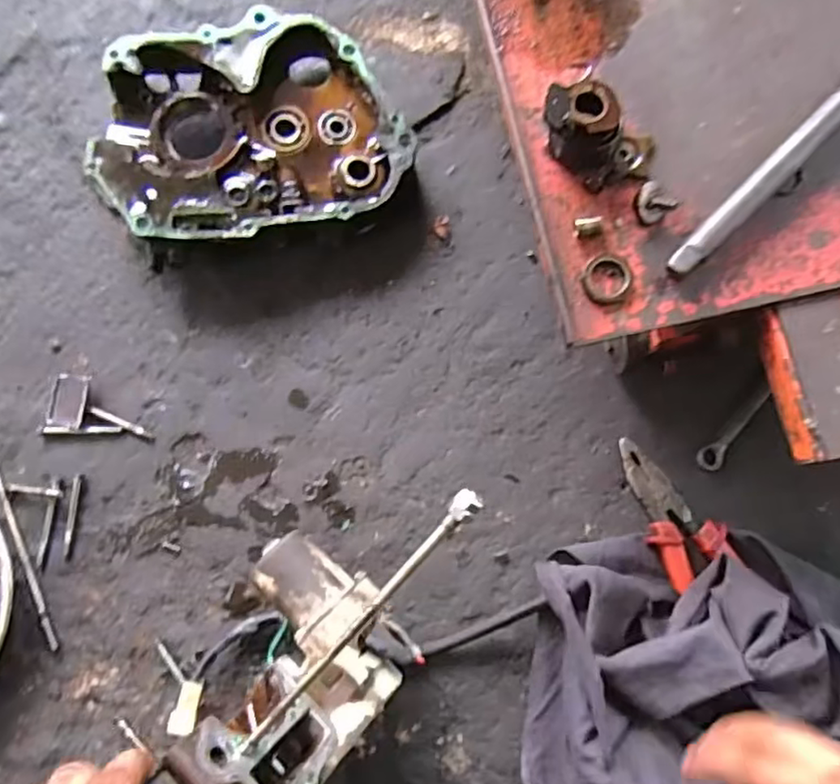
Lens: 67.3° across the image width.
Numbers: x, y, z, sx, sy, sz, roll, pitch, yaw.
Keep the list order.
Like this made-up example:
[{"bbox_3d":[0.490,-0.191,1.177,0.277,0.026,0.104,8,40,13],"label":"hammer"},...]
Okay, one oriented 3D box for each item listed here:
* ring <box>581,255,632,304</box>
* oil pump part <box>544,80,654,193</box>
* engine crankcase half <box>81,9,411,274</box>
[{"bbox_3d":[0.102,-0.061,0.343,0.025,0.007,0.028,40,86,8],"label":"ring"},{"bbox_3d":[0.095,-0.136,0.339,0.062,0.034,0.040,23,84,6],"label":"oil pump part"},{"bbox_3d":[-0.137,-0.207,0.517,0.243,0.065,0.177,-11,81,1],"label":"engine crankcase half"}]

